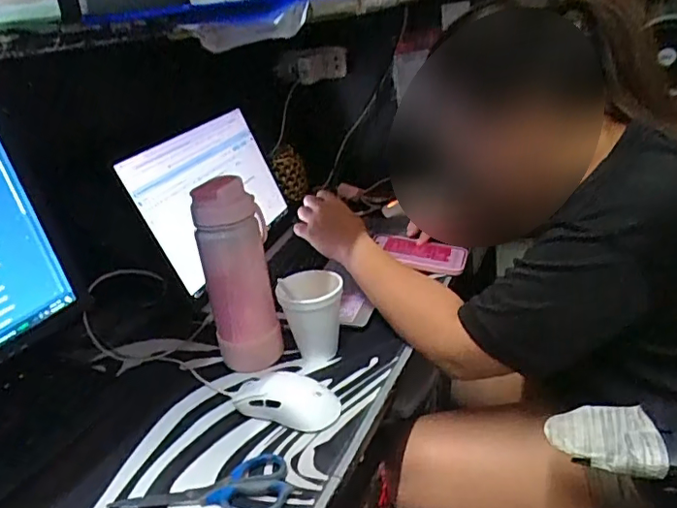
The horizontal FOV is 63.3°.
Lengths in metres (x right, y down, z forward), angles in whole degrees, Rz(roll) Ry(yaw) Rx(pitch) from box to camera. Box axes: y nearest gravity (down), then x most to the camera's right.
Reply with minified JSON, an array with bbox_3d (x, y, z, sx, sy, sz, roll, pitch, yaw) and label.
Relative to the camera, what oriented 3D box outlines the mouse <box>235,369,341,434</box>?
[{"bbox_3d":[-0.053,0.147,0.577,0.106,0.033,0.063,4,27,23],"label":"mouse"}]

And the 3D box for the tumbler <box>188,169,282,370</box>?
[{"bbox_3d":[-0.111,0.024,0.628,0.061,0.215,0.068,1,26,17],"label":"tumbler"}]

